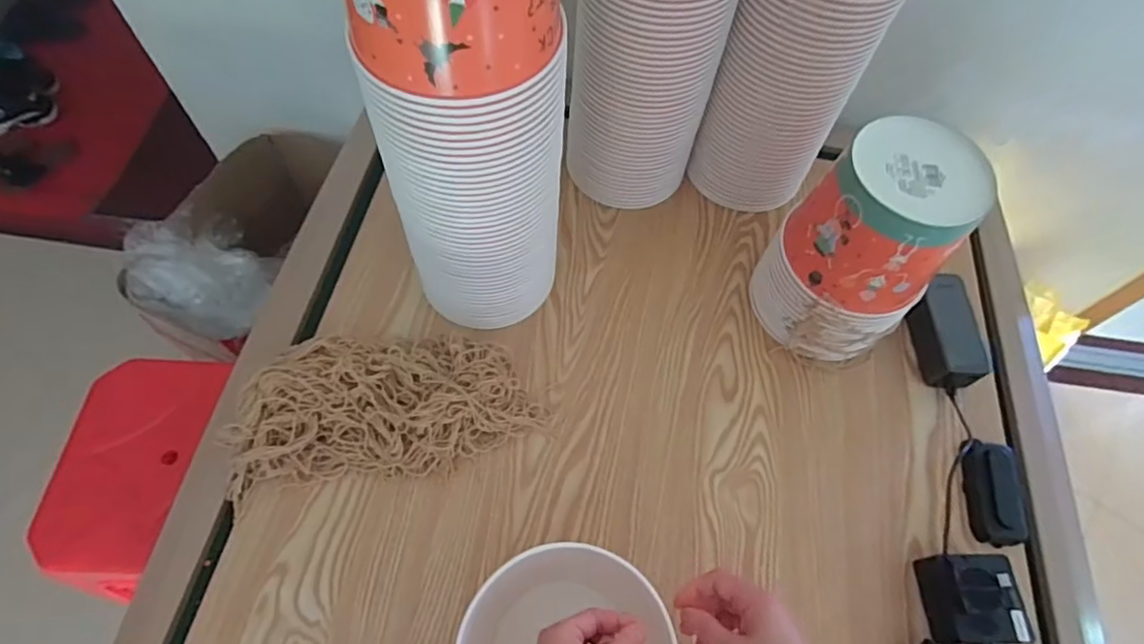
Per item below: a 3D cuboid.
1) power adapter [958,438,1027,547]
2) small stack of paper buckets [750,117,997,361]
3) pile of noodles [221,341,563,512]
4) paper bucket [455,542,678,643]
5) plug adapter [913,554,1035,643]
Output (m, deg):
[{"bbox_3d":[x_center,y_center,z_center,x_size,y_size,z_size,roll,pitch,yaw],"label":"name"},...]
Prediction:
[{"bbox_3d":[0.453,0.180,0.644,0.062,0.033,0.105,5,62,-1],"label":"power adapter"},{"bbox_3d":[0.305,-0.069,0.645,0.145,0.248,0.147,-38,70,-21],"label":"small stack of paper buckets"},{"bbox_3d":[-0.196,0.081,0.635,0.316,0.063,0.155,-7,62,-7],"label":"pile of noodles"},{"bbox_3d":[0.008,0.279,0.501,0.187,0.138,0.177,2,62,-3],"label":"paper bucket"},{"bbox_3d":[0.382,0.266,0.578,0.071,0.057,0.075,3,62,-2],"label":"plug adapter"}]

